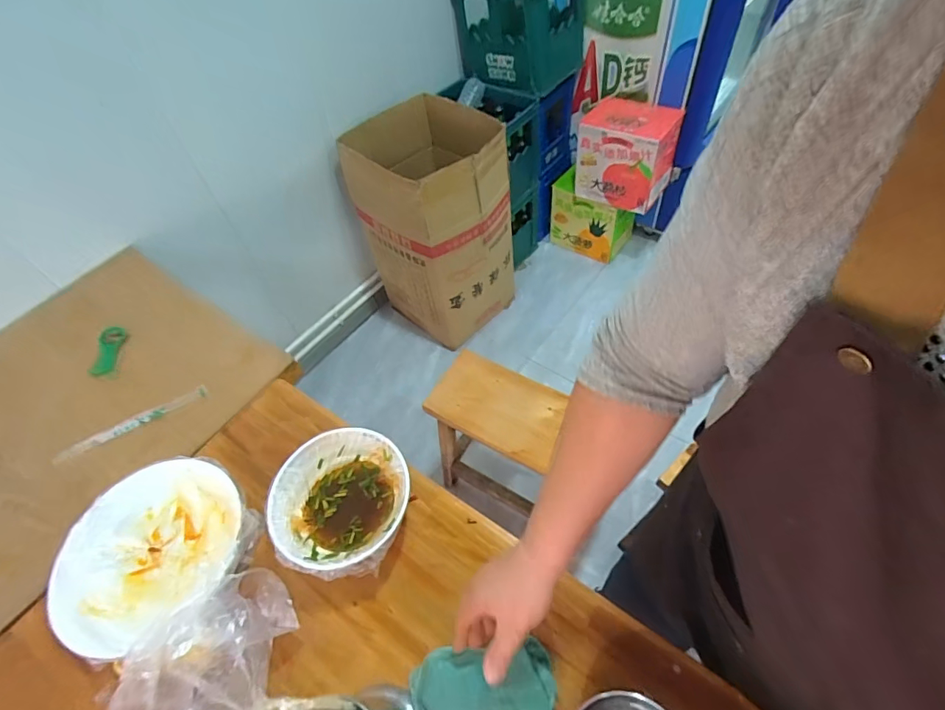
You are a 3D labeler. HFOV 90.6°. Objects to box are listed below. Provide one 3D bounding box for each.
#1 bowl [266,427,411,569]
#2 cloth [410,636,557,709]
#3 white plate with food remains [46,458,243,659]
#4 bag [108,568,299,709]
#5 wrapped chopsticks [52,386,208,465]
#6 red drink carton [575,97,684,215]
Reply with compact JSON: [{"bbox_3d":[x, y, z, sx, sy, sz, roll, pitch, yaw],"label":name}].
[{"bbox_3d":[-0.173,0.204,0.643,0.177,0.087,0.178,-3,53,4],"label":"bowl"},{"bbox_3d":[0.010,0.373,0.520,0.157,0.039,0.093,-7,50,-1],"label":"cloth"},{"bbox_3d":[-0.430,0.262,0.638,0.233,0.062,0.242,-2,51,3],"label":"white plate with food remains"},{"bbox_3d":[-0.302,0.361,0.519,0.123,0.109,0.237,12,56,15],"label":"bag"},{"bbox_3d":[-0.580,0.119,0.796,0.254,0.012,0.029,-27,51,-8],"label":"wrapped chopsticks"},{"bbox_3d":[0.544,-0.710,1.676,0.311,0.298,0.218,29,62,25],"label":"red drink carton"}]

